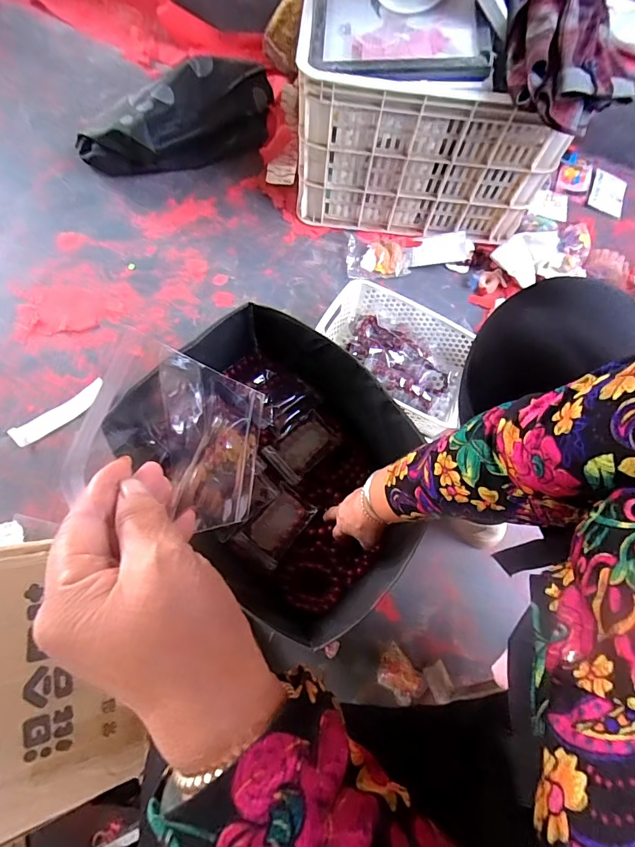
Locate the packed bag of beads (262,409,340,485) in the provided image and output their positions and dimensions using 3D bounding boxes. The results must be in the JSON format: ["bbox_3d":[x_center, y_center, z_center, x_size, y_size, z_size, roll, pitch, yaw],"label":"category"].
[{"bbox_3d":[-0.025,0.037,0.690,0.074,0.025,0.114,43,80,11],"label":"packed bag of beads"}]

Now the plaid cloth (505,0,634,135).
[{"bbox_3d":[0.380,-0.640,0.639,0.161,0.090,0.351,4,80,0],"label":"plaid cloth"}]

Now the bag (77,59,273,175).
[{"bbox_3d":[-0.307,-0.691,0.941,0.467,0.145,0.181,-31,77,-7],"label":"bag"}]

